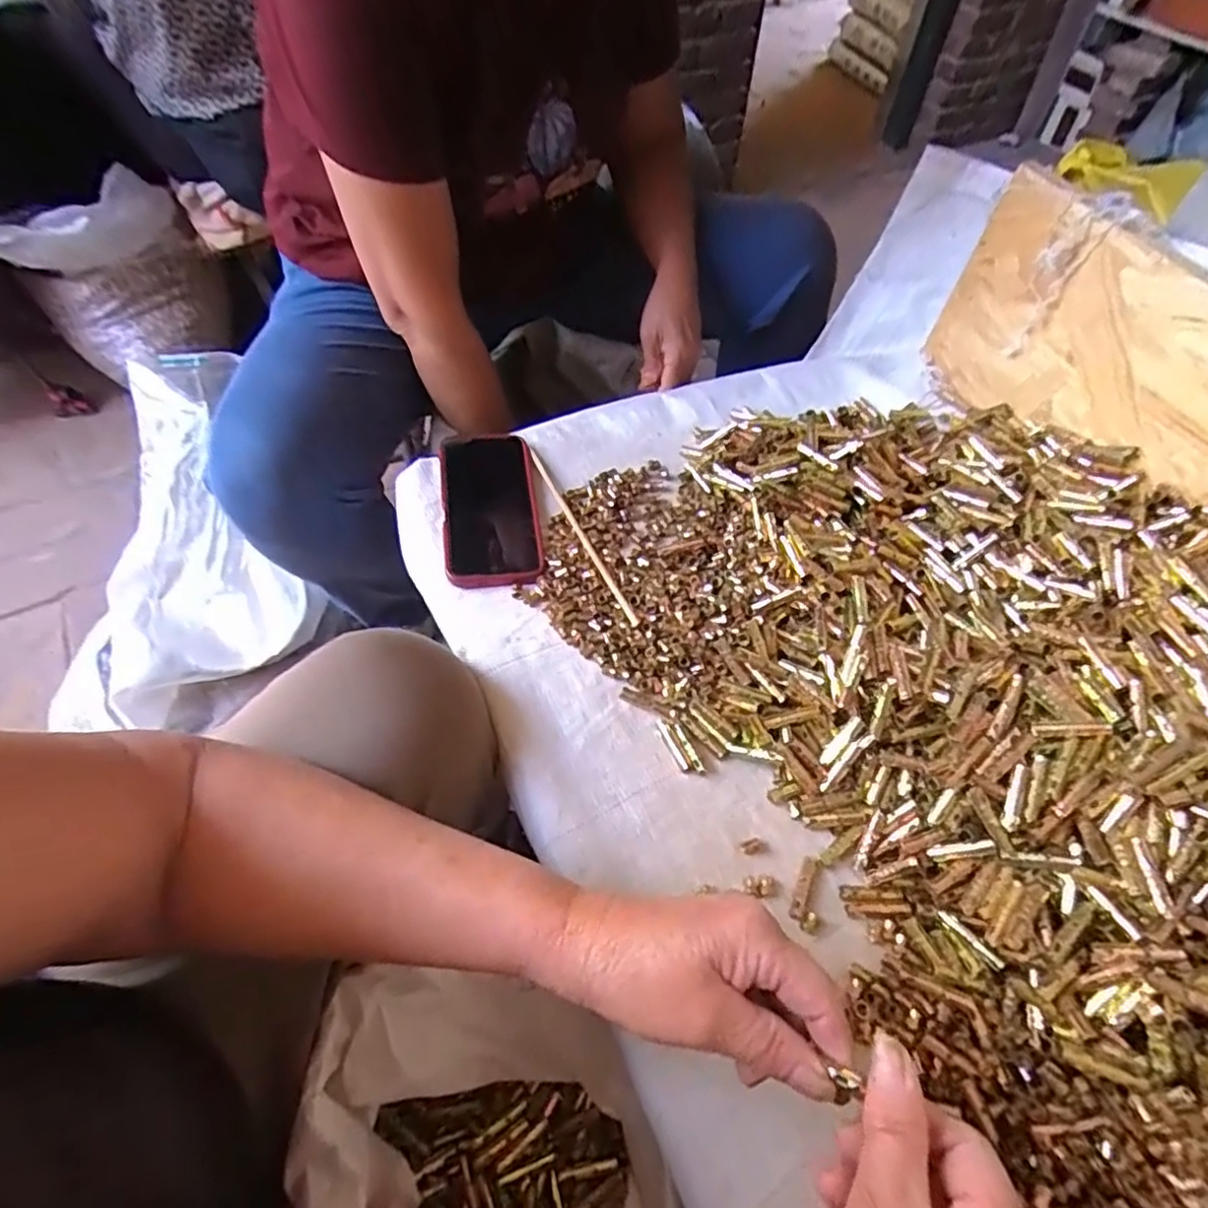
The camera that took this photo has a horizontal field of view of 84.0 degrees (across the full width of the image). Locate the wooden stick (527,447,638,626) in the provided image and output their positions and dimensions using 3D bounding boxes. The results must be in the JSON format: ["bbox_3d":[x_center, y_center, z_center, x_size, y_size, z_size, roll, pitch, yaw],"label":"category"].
[{"bbox_3d":[-0.022,-0.064,0.584,0.010,0.009,0.213,-22,60,-15],"label":"wooden stick"}]

